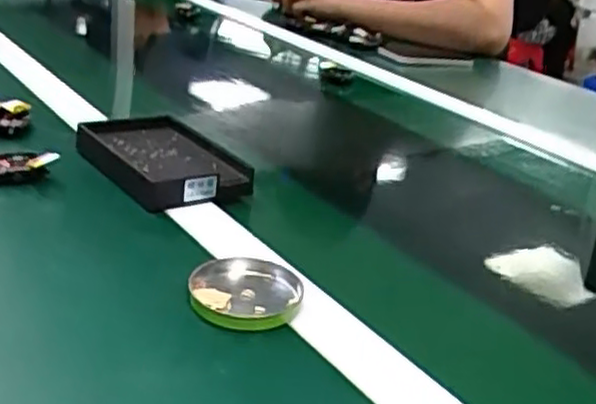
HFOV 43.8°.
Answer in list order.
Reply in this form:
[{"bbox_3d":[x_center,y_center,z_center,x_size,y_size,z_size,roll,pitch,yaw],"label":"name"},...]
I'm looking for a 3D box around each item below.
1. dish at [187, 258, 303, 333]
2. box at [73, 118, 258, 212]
[{"bbox_3d":[-0.031,0.053,0.438,0.064,0.011,0.069,4,24,-8],"label":"dish"},{"bbox_3d":[-0.111,-0.037,0.591,0.085,0.022,0.145,-14,31,-39],"label":"box"}]

